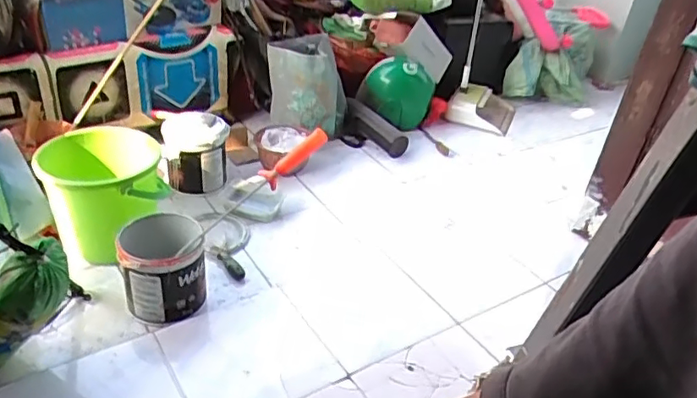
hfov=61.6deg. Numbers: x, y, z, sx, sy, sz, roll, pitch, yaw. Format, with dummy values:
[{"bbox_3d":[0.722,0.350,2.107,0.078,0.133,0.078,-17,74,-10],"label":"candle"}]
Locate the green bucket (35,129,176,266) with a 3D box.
[{"bbox_3d":[-0.602,-0.021,1.446,0.282,0.220,0.309,-8,36,-21],"label":"green bucket"}]

